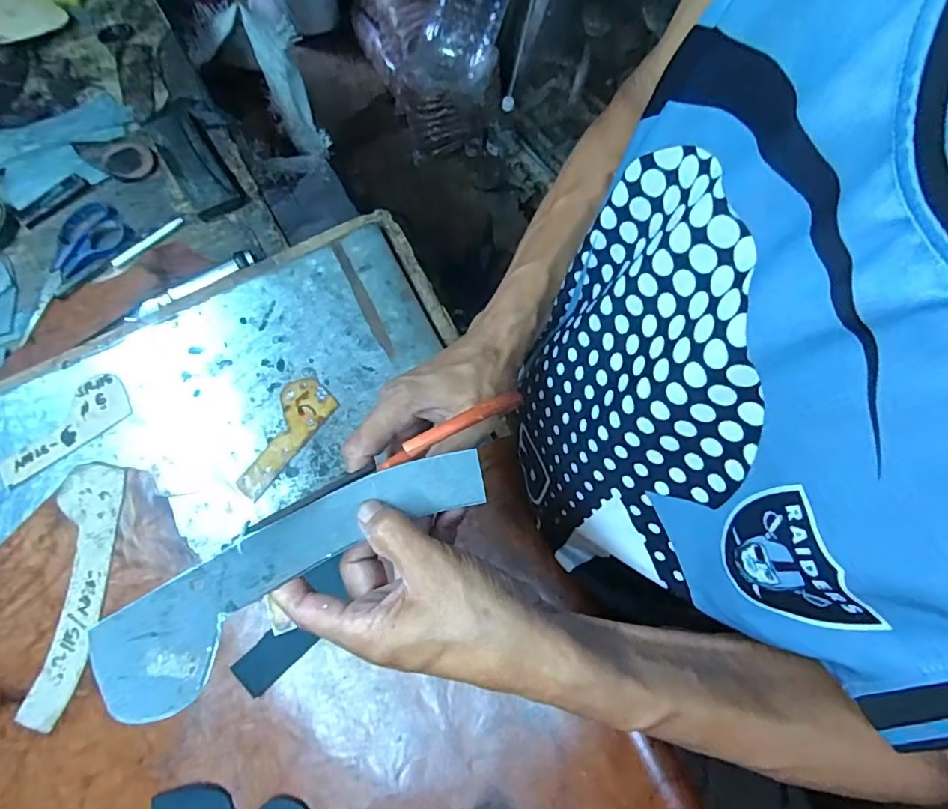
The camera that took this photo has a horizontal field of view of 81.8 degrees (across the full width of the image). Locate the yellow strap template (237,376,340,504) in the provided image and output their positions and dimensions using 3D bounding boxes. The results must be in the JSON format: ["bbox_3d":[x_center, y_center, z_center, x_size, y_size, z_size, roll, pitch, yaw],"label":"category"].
[{"bbox_3d":[-0.180,0.027,0.510,0.049,0.004,0.118,37,77,9],"label":"yellow strap template"}]

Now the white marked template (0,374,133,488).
[{"bbox_3d":[-0.386,0.020,0.512,0.123,0.004,0.053,-35,74,-12],"label":"white marked template"}]

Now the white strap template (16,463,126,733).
[{"bbox_3d":[-0.339,0.154,0.465,0.051,0.004,0.207,-3,70,-1],"label":"white strap template"}]

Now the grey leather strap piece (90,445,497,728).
[{"bbox_3d":[-0.084,0.078,0.280,0.195,0.018,0.053,-29,73,-19],"label":"grey leather strap piece"}]

